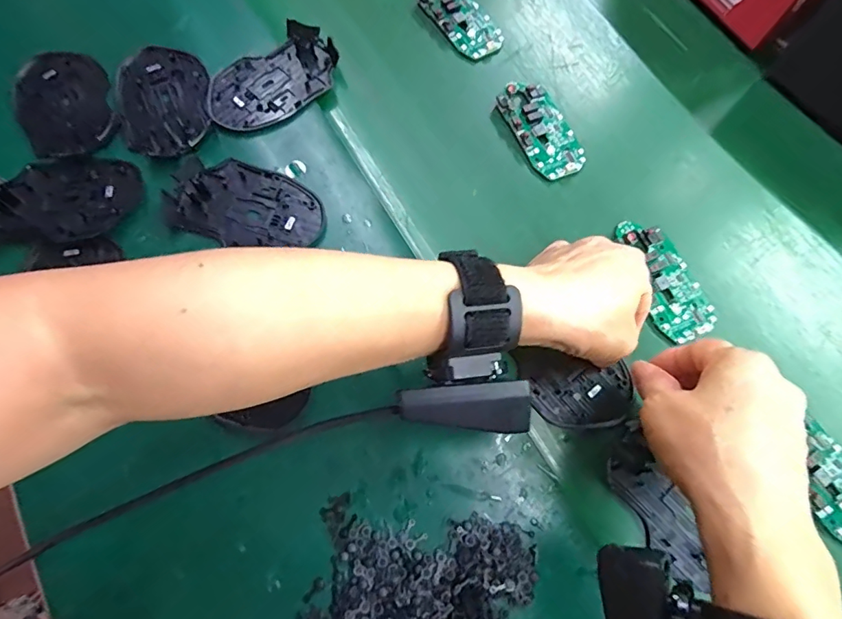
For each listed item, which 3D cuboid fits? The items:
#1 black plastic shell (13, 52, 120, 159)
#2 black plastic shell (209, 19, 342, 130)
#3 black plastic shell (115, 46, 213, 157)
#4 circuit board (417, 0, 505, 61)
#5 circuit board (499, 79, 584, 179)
[{"bbox_3d":[-0.291,-0.168,0.390,0.069,0.012,0.115,-26,74,-9],"label":"black plastic shell"},{"bbox_3d":[-0.122,-0.191,0.393,0.112,0.013,0.066,-38,77,-12],"label":"black plastic shell"},{"bbox_3d":[-0.210,-0.171,0.390,0.070,0.010,0.106,-15,73,-6],"label":"black plastic shell"},{"bbox_3d":[0.038,-0.262,0.428,0.047,0.015,0.085,-36,76,-11],"label":"circuit board"},{"bbox_3d":[0.100,-0.148,0.393,0.045,0.011,0.090,-24,74,-8],"label":"circuit board"}]

